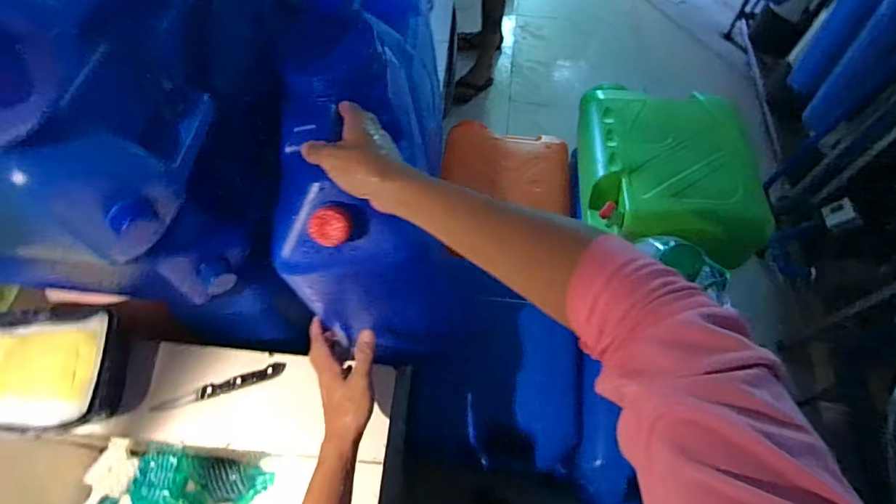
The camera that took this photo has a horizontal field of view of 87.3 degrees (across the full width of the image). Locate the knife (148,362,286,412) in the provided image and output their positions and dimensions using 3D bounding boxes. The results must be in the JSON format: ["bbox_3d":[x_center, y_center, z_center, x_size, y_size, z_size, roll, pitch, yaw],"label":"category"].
[{"bbox_3d":[-0.320,0.190,0.661,0.175,0.018,0.022,-15,63,-10],"label":"knife"}]

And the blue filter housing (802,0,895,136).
[{"bbox_3d":[1.168,-0.559,1.264,0.182,0.507,0.146,-36,68,-19],"label":"blue filter housing"}]

